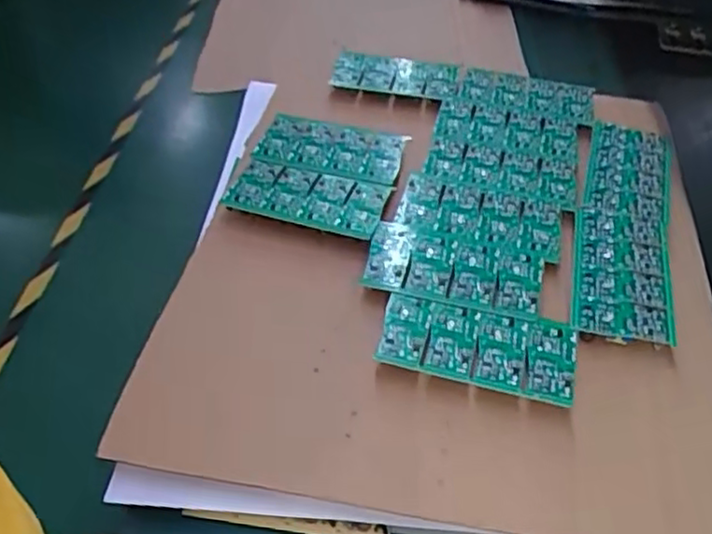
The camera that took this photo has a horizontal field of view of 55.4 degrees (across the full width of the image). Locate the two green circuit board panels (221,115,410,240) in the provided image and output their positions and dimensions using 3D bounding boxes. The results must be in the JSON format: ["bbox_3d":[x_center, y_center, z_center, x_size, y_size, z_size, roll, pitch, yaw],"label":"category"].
[{"bbox_3d":[-0.033,-0.088,0.613,0.137,0.015,0.140,14,47,10],"label":"two green circuit board panels"}]

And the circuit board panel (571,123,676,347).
[{"bbox_3d":[0.232,-0.046,0.580,0.073,0.005,0.279,15,47,11],"label":"circuit board panel"}]

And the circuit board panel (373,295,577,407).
[{"bbox_3d":[0.085,0.053,0.477,0.134,0.004,0.067,13,47,9],"label":"circuit board panel"}]

